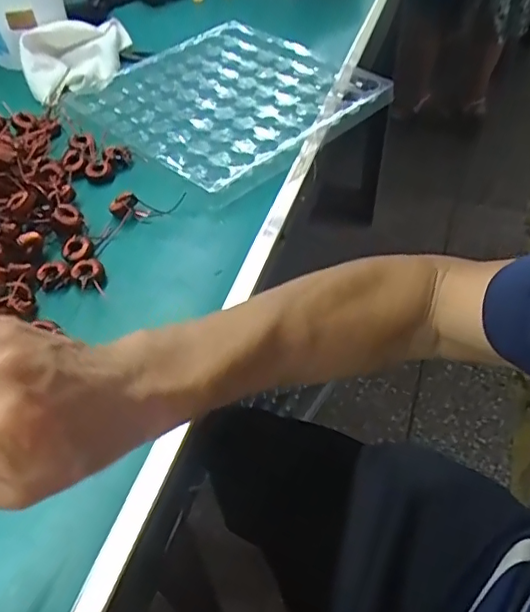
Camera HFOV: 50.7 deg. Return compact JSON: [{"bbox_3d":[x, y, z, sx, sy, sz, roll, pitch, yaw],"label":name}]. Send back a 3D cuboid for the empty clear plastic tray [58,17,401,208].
[{"bbox_3d":[-0.039,-0.257,0.665,0.275,0.020,0.298,34,58,28],"label":"empty clear plastic tray"}]

